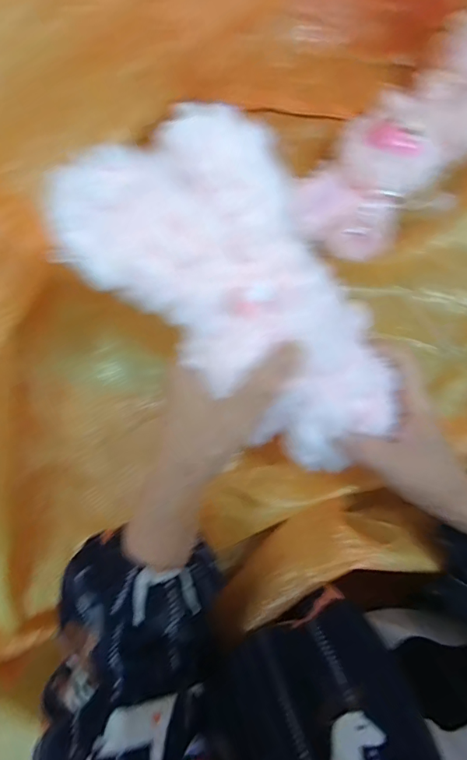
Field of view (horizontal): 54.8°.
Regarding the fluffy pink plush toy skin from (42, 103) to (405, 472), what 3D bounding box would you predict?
[{"bbox_3d":[0.016,-0.042,0.247,0.215,0.031,0.103,44,71,-25],"label":"fluffy pink plush toy skin"}]

